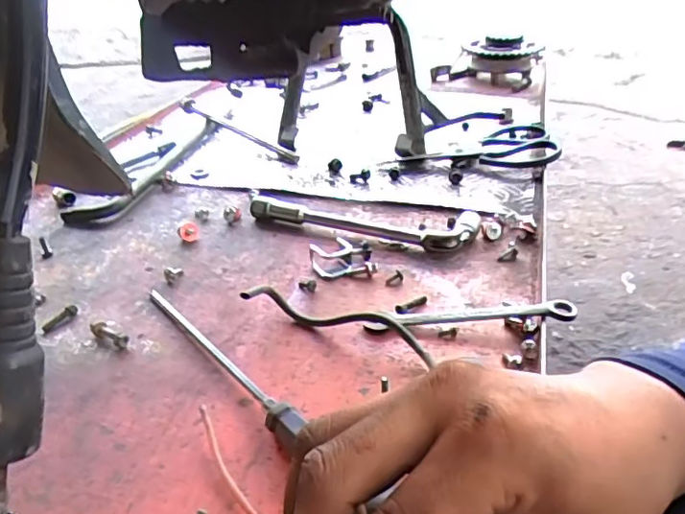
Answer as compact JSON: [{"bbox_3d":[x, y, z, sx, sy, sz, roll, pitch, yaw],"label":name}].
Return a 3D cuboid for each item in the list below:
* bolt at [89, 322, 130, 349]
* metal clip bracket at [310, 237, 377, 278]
[{"bbox_3d":[-0.183,0.062,0.447,0.036,0.011,0.009,17,37,29],"label":"bolt"},{"bbox_3d":[0.000,-0.001,0.511,0.058,0.027,0.031,-3,32,1],"label":"metal clip bracket"}]

